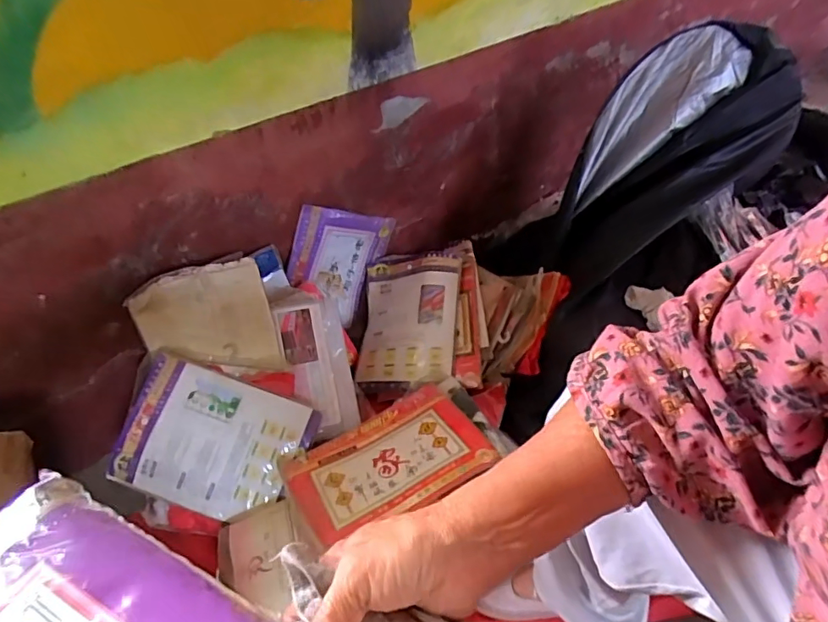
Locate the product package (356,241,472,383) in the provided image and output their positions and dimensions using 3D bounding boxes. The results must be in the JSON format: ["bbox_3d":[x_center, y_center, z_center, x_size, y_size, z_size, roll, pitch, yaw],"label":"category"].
[{"bbox_3d":[-0.010,-0.010,0.982,0.197,0.049,0.271,-4,67,25],"label":"product package"}]

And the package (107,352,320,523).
[{"bbox_3d":[-0.317,0.199,0.779,0.287,0.043,0.203,20,79,-2],"label":"package"}]

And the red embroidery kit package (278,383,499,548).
[{"bbox_3d":[-0.046,0.214,0.753,0.277,0.016,0.211,-21,31,-14],"label":"red embroidery kit package"}]

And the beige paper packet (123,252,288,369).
[{"bbox_3d":[-0.324,0.022,0.791,0.195,0.181,0.047,-16,14,-12],"label":"beige paper packet"}]

